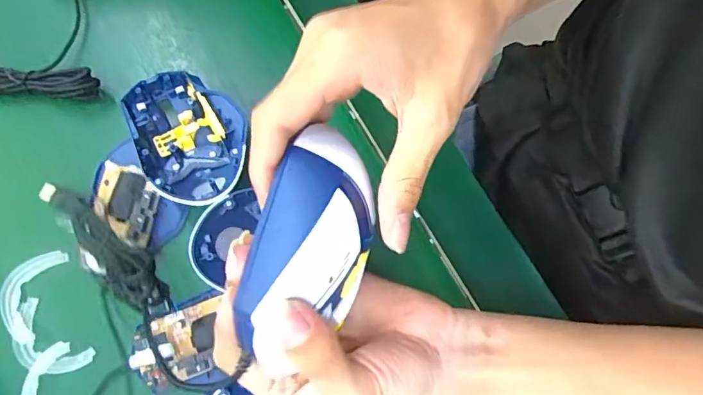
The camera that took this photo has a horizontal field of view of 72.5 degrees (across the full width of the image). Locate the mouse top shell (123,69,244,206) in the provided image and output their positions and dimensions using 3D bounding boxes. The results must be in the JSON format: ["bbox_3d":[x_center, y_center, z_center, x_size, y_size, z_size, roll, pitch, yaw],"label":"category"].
[{"bbox_3d":[-0.114,-0.043,0.345,0.073,0.043,0.110,-30,77,-8],"label":"mouse top shell"}]

